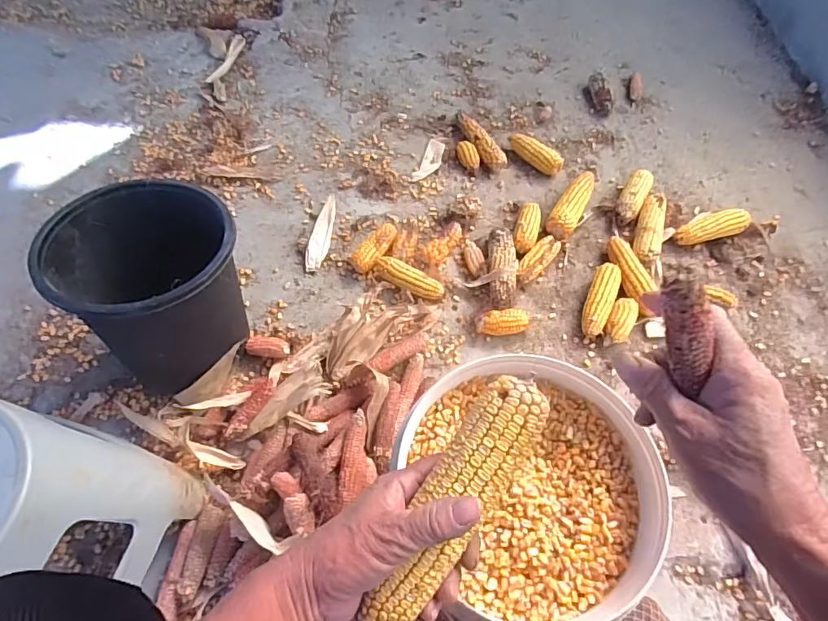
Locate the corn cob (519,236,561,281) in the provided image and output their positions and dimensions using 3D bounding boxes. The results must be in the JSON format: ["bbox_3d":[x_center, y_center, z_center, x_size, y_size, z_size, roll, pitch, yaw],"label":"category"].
[{"bbox_3d":[0.226,-0.092,0.887,0.039,0.040,0.125,35,65,20],"label":"corn cob"}]

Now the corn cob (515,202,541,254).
[{"bbox_3d":[0.217,-0.156,0.925,0.044,0.046,0.128,15,60,9],"label":"corn cob"}]

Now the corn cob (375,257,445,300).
[{"bbox_3d":[-0.010,-0.051,0.855,0.136,0.044,0.039,28,62,17],"label":"corn cob"}]

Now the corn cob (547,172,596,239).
[{"bbox_3d":[0.313,-0.209,0.955,0.052,0.053,0.184,26,62,16],"label":"corn cob"}]

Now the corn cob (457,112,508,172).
[{"bbox_3d":[0.141,-0.371,1.054,0.045,0.043,0.194,-20,60,-11],"label":"corn cob"}]

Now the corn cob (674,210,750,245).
[{"bbox_3d":[0.569,-0.160,0.926,0.149,0.041,0.060,-16,60,-9],"label":"corn cob"}]

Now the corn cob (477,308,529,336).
[{"bbox_3d":[0.148,0.024,0.811,0.080,0.042,0.037,-4,58,-2],"label":"corn cob"}]

